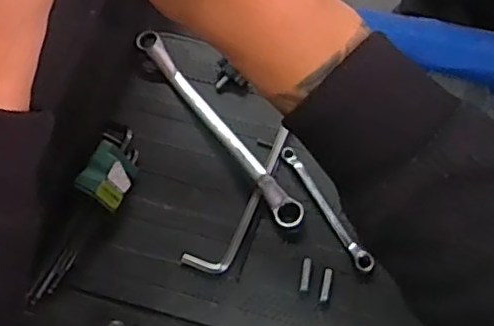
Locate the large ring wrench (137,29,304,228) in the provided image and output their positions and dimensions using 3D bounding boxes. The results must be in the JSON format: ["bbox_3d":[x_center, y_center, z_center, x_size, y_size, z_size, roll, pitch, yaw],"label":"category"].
[{"bbox_3d":[-0.032,-0.040,0.597,0.024,0.025,0.259,-35,73,-16],"label":"large ring wrench"}]

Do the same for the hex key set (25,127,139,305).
[{"bbox_3d":[-0.142,0.046,0.550,0.043,0.039,0.172,21,67,6],"label":"hex key set"}]

